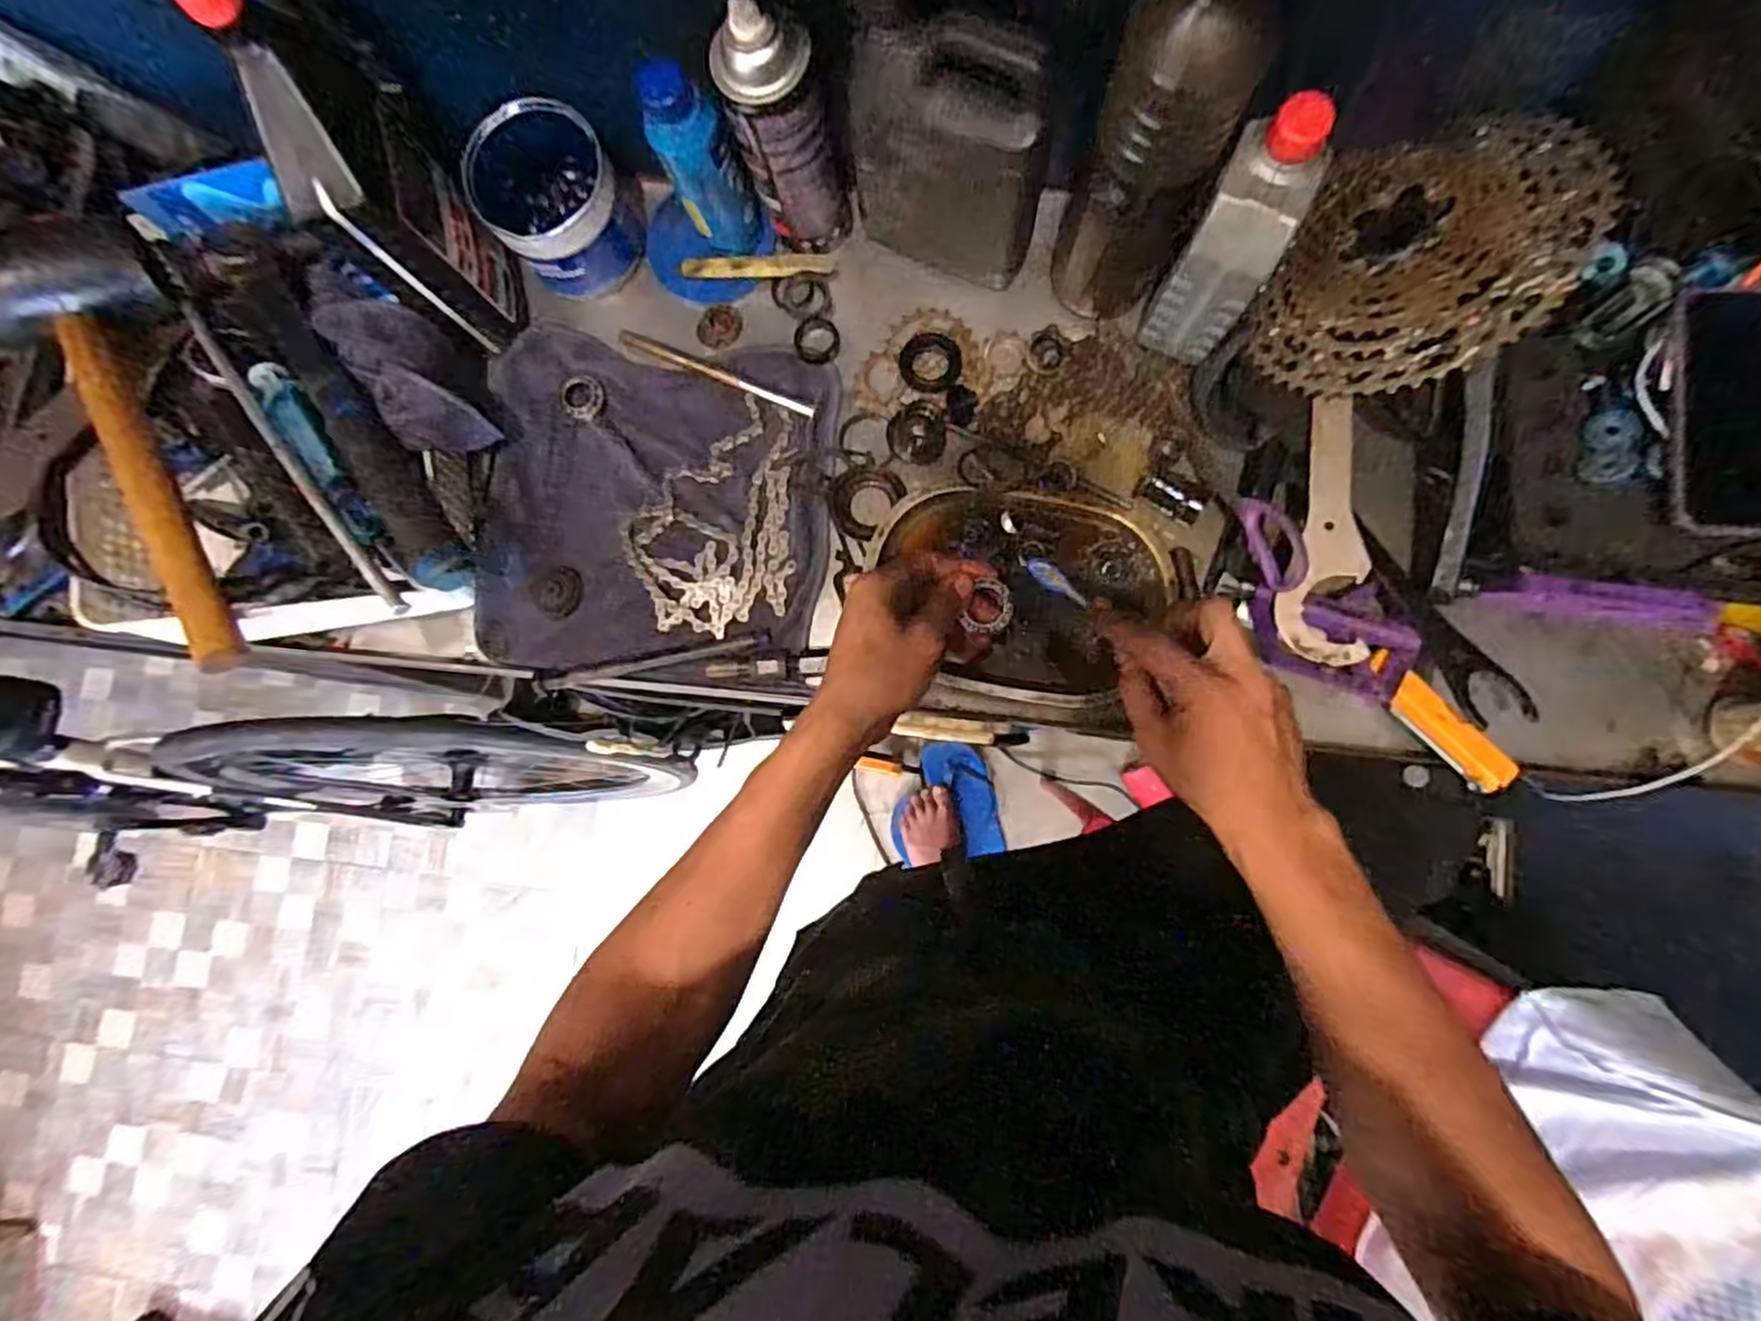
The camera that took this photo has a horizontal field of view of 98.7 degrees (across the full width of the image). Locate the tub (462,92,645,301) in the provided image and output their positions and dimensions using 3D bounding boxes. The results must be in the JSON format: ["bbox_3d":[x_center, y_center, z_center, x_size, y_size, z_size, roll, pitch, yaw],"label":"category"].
[{"bbox_3d":[-0.245,-0.350,0.581,0.095,0.096,0.101,0,84,4],"label":"tub"}]

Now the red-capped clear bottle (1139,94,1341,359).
[{"bbox_3d":[0.226,-0.268,0.496,0.058,0.175,0.061,25,86,7],"label":"red-capped clear bottle"}]

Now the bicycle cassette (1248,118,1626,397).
[{"bbox_3d":[0.347,-0.256,0.485,0.166,0.047,0.176,24,97,43],"label":"bicycle cassette"}]

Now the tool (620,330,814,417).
[{"bbox_3d":[-0.132,-0.231,0.608,0.176,0.008,0.011,24,86,7],"label":"tool"}]

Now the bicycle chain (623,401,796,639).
[{"bbox_3d":[-0.134,-0.109,0.591,0.128,0.009,0.173,-3,84,4],"label":"bicycle chain"}]

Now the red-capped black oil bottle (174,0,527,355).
[{"bbox_3d":[-0.327,-0.305,0.504,0.066,0.254,0.097,-24,83,2],"label":"red-capped black oil bottle"}]

